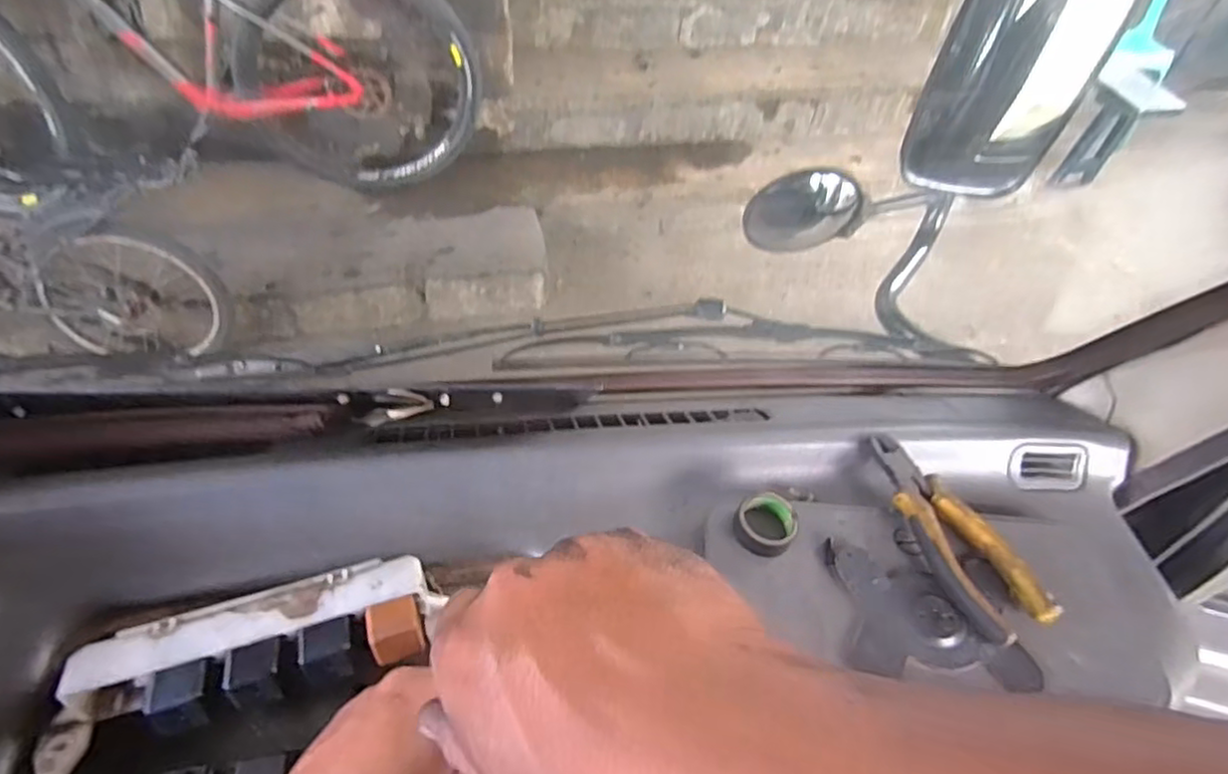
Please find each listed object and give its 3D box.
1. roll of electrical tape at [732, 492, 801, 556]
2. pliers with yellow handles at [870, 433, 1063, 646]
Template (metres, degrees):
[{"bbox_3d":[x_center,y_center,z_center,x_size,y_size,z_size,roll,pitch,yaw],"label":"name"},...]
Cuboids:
[{"bbox_3d":[0.103,0.091,0.449,0.041,0.017,0.039,3,50,-4],"label":"roll of electrical tape"},{"bbox_3d":[0.227,0.096,0.458,0.055,0.016,0.153,-17,54,-20],"label":"pliers with yellow handles"}]

